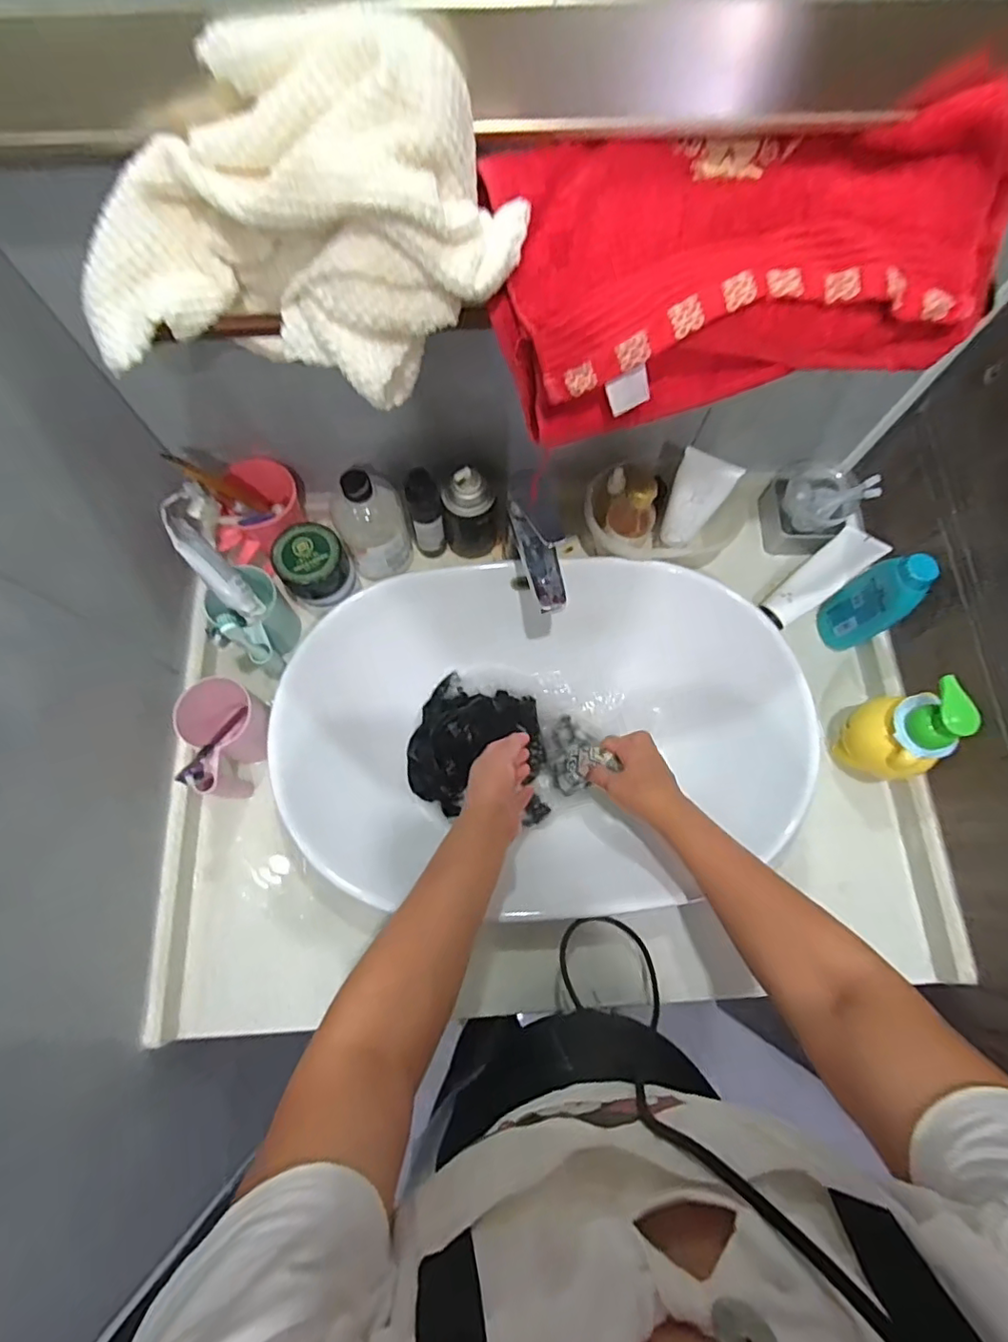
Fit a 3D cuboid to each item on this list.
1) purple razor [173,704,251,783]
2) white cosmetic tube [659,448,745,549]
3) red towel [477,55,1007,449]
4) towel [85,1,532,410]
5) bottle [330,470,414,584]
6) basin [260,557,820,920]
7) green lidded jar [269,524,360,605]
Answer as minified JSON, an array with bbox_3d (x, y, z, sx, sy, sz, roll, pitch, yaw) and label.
[{"bbox_3d":[-0.284,0.071,0.571,0.016,0.161,0.015,-11,109,-4],"label":"purple razor"},{"bbox_3d":[0.208,-0.186,0.639,0.057,0.135,0.027,21,74,6],"label":"white cosmetic tube"},{"bbox_3d":[0.155,-0.265,0.380,0.323,0.064,0.162,-11,108,1],"label":"red towel"},{"bbox_3d":[-0.119,-0.255,0.333,0.244,0.128,0.122,5,73,1],"label":"towel"},{"bbox_3d":[-0.148,-0.165,0.654,0.075,0.145,0.064,-19,74,-6],"label":"bottle"},{"bbox_3d":[0.038,0.040,0.686,0.557,0.132,0.355,-7,74,-3],"label":"basin"},{"bbox_3d":[-0.212,-0.117,0.655,0.072,0.078,0.072,0,73,0],"label":"green lidded jar"}]

